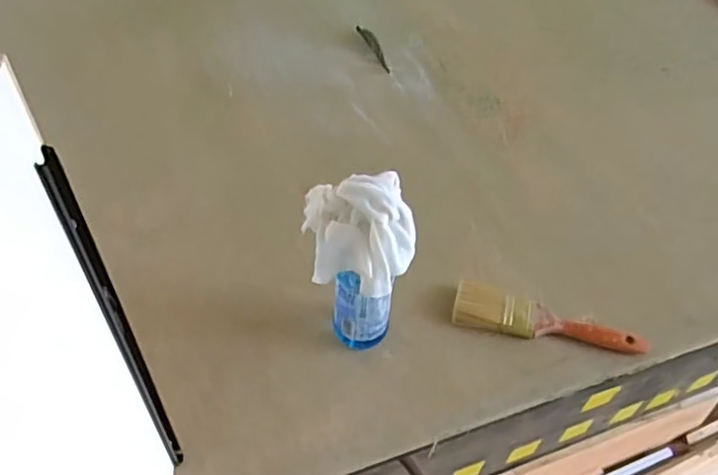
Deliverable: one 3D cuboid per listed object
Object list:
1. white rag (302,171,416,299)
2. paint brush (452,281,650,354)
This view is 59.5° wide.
[{"bbox_3d":[0.001,-0.010,0.582,0.102,0.085,0.089,1,49,-1],"label":"white rag"},{"bbox_3d":[0.223,0.101,0.739,0.219,0.020,0.052,12,49,9],"label":"paint brush"}]

